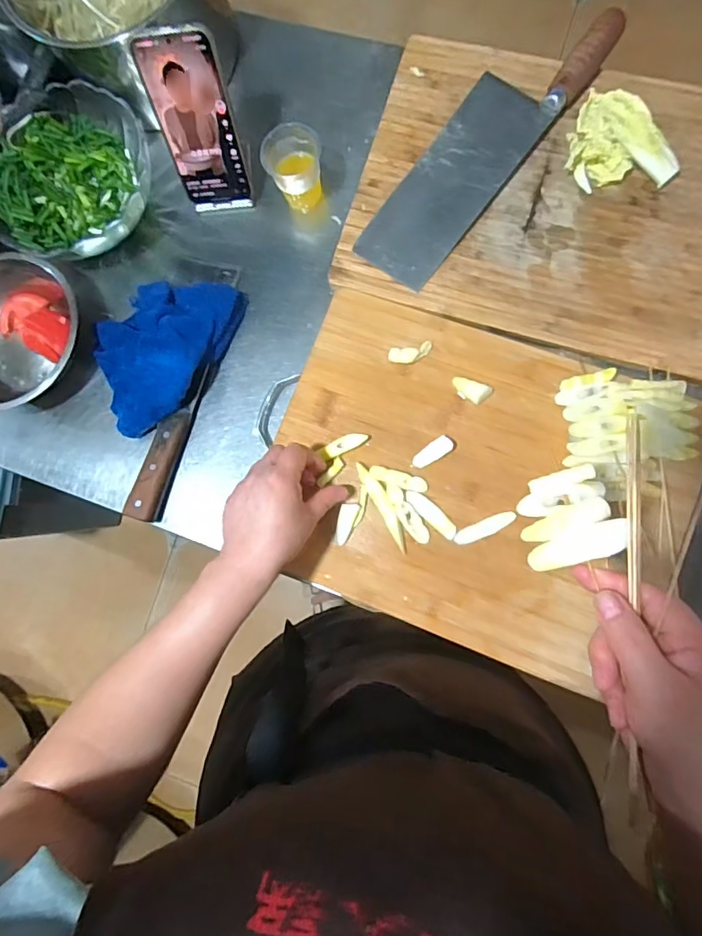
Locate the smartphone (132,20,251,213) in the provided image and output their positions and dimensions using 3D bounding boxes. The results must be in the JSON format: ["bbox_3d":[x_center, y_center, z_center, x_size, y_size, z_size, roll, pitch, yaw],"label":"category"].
[{"bbox_3d":[-0.152,-0.336,0.497,0.072,0.161,0.008,-2,55,5],"label":"smartphone"}]

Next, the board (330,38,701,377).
[{"bbox_3d":[0.201,-0.271,0.497,0.383,0.026,0.277,18,86,7],"label":"board"}]

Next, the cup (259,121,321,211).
[{"bbox_3d":[-0.058,-0.318,0.527,0.055,0.068,0.054,-1,84,5],"label":"cup"}]

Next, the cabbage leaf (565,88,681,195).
[{"bbox_3d":[0.265,-0.326,0.485,0.094,0.031,0.092,2,84,5],"label":"cabbage leaf"}]

